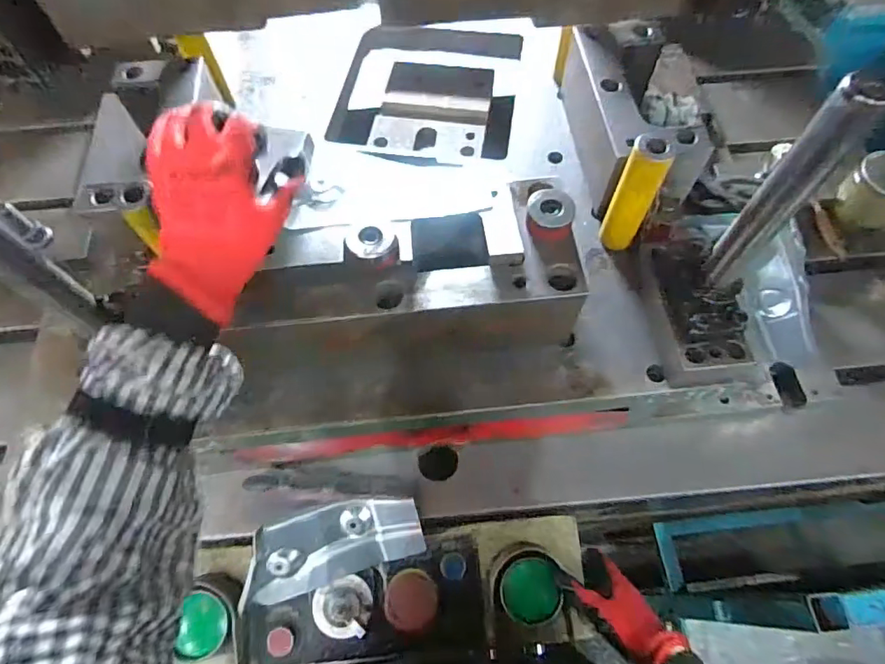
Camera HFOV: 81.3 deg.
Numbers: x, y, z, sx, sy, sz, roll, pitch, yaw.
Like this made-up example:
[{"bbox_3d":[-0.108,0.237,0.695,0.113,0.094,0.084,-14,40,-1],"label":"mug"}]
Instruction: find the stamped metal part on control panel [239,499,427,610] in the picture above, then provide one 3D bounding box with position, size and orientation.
[{"bbox_3d":[-0.125,0.242,0.585,0.205,0.047,0.091,-16,90,-7],"label":"stamped metal part on control panel"}]

